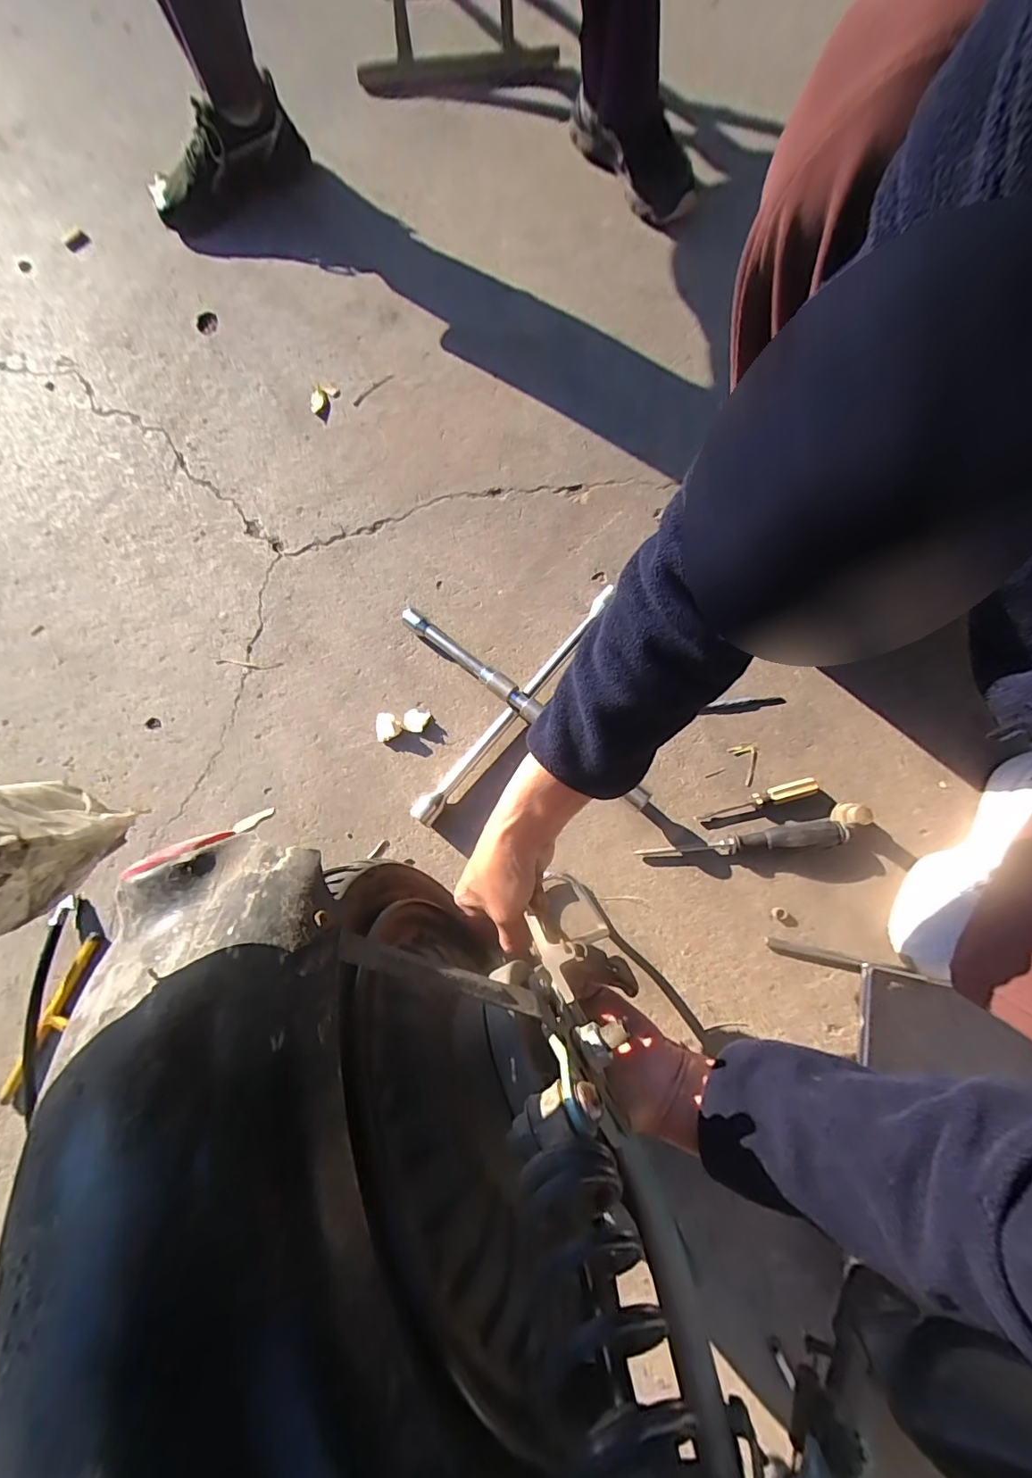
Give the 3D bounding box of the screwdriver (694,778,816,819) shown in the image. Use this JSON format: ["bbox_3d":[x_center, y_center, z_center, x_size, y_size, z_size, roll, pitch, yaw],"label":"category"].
[{"bbox_3d":[0.249,0.065,0.528,0.123,0.014,0.018,-19,78,12],"label":"screwdriver"}]

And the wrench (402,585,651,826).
[{"bbox_3d":[0.005,-0.039,0.553,0.247,0.042,0.241,-6,81,1],"label":"wrench"}]

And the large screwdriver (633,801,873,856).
[{"bbox_3d":[0.237,0.096,0.506,0.223,0.038,0.036,-8,82,0],"label":"large screwdriver"}]

